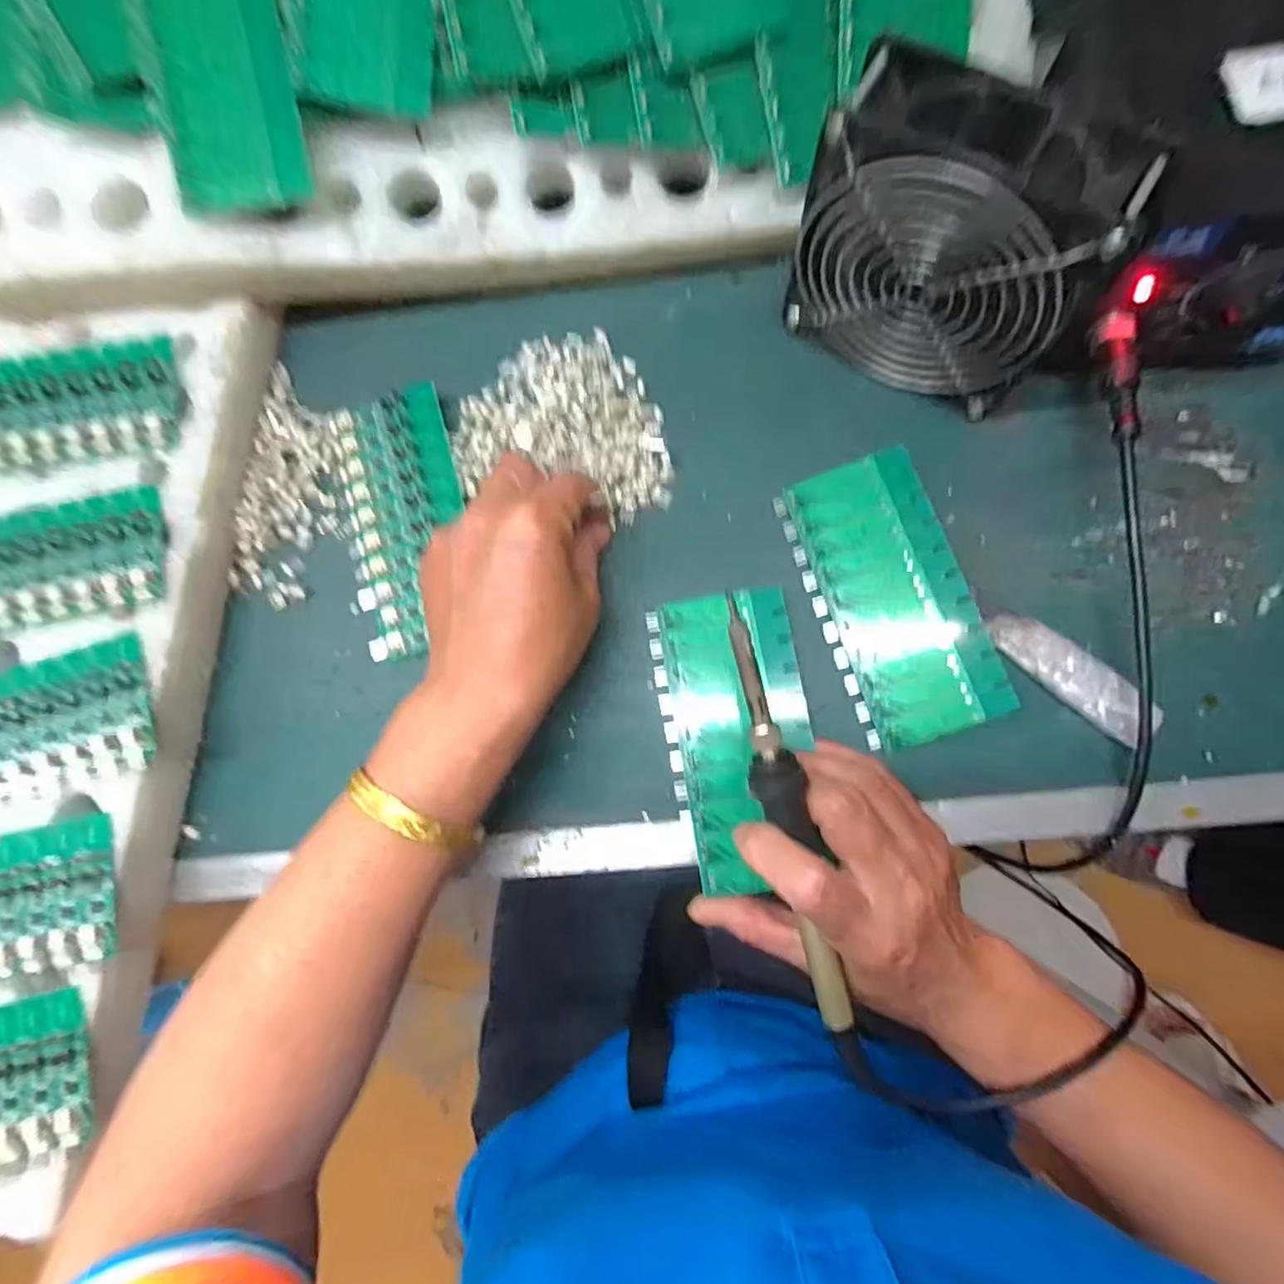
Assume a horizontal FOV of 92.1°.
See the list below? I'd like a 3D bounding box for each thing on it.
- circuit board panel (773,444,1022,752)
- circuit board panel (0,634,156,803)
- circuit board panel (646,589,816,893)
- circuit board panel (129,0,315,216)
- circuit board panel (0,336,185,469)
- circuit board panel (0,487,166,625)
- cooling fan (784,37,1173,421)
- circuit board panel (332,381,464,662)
[{"bbox_3d":[0.120,-0.023,0.303,0.070,0.004,0.138,-20,79,11],"label":"circuit board panel"},{"bbox_3d":[-0.299,0.044,0.291,0.132,0.009,0.061,-16,80,-2],"label":"circuit board panel"},{"bbox_3d":[0.046,0.045,0.296,0.069,0.005,0.136,-11,78,7],"label":"circuit board panel"},{"bbox_3d":[-0.198,-0.278,0.290,0.067,0.012,0.136,-8,99,3],"label":"circuit board panel"},{"bbox_3d":[-0.306,-0.122,0.320,0.137,0.009,0.062,-8,80,0],"label":"circuit board panel"},{"bbox_3d":[-0.307,-0.039,0.306,0.140,0.011,0.059,-9,80,0],"label":"circuit board panel"},{"bbox_3d":[0.132,-0.167,0.271,0.123,0.118,0.049,29,85,8],"label":"cooling fan"},{"bbox_3d":[-0.125,-0.063,0.327,0.061,0.005,0.139,-12,83,6],"label":"circuit board panel"}]

